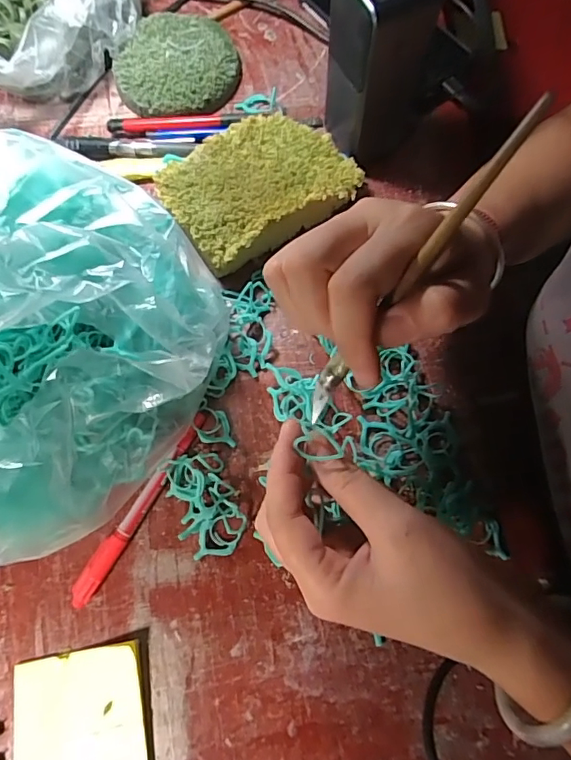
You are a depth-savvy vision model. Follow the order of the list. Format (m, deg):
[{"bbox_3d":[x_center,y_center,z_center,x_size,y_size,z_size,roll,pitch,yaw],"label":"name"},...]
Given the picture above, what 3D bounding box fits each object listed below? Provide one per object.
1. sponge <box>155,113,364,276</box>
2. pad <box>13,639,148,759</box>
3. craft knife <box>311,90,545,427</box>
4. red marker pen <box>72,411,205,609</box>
[{"bbox_3d":[-0.020,-0.147,0.374,0.131,0.037,0.095,-31,76,-8],"label":"sponge"},{"bbox_3d":[-0.123,0.203,0.291,0.077,0.004,0.074,-11,74,-3],"label":"pad"},{"bbox_3d":[0.051,-0.040,0.203,0.012,0.004,0.154,41,118,10],"label":"craft knife"},{"bbox_3d":[-0.093,0.082,0.325,0.012,0.012,0.139,31,76,9],"label":"red marker pen"}]

